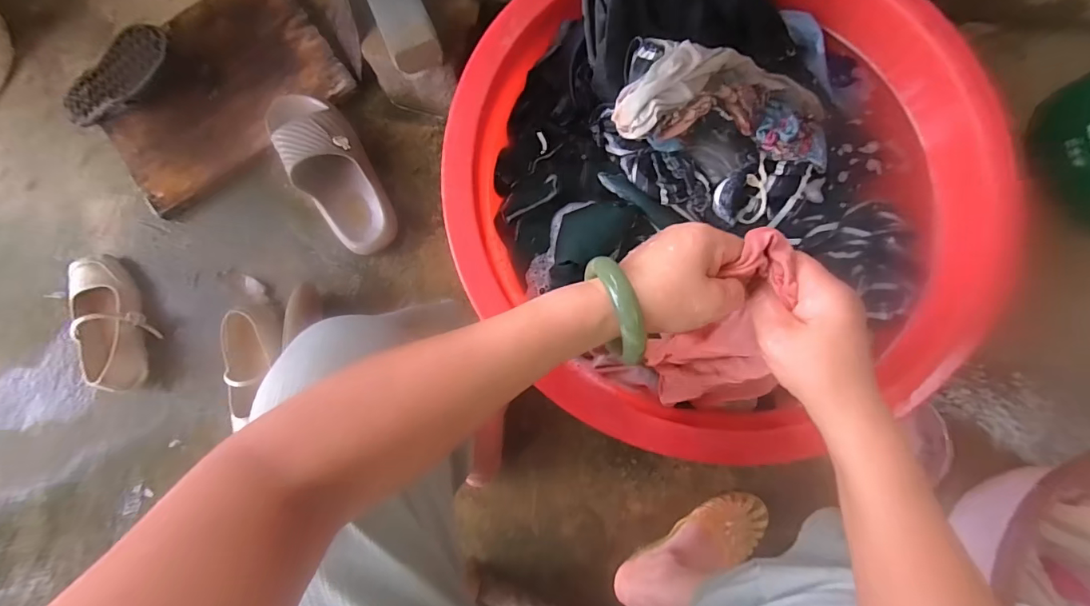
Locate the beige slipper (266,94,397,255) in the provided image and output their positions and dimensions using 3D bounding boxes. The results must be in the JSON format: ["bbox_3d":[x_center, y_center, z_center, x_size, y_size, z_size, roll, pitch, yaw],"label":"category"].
[{"bbox_3d":[-0.313,-0.191,0.699,0.100,0.057,0.246,-31,101,-5],"label":"beige slipper"}]

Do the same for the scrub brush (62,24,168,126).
[{"bbox_3d":[-0.643,-0.342,0.694,0.189,0.025,0.072,-32,82,11],"label":"scrub brush"}]

